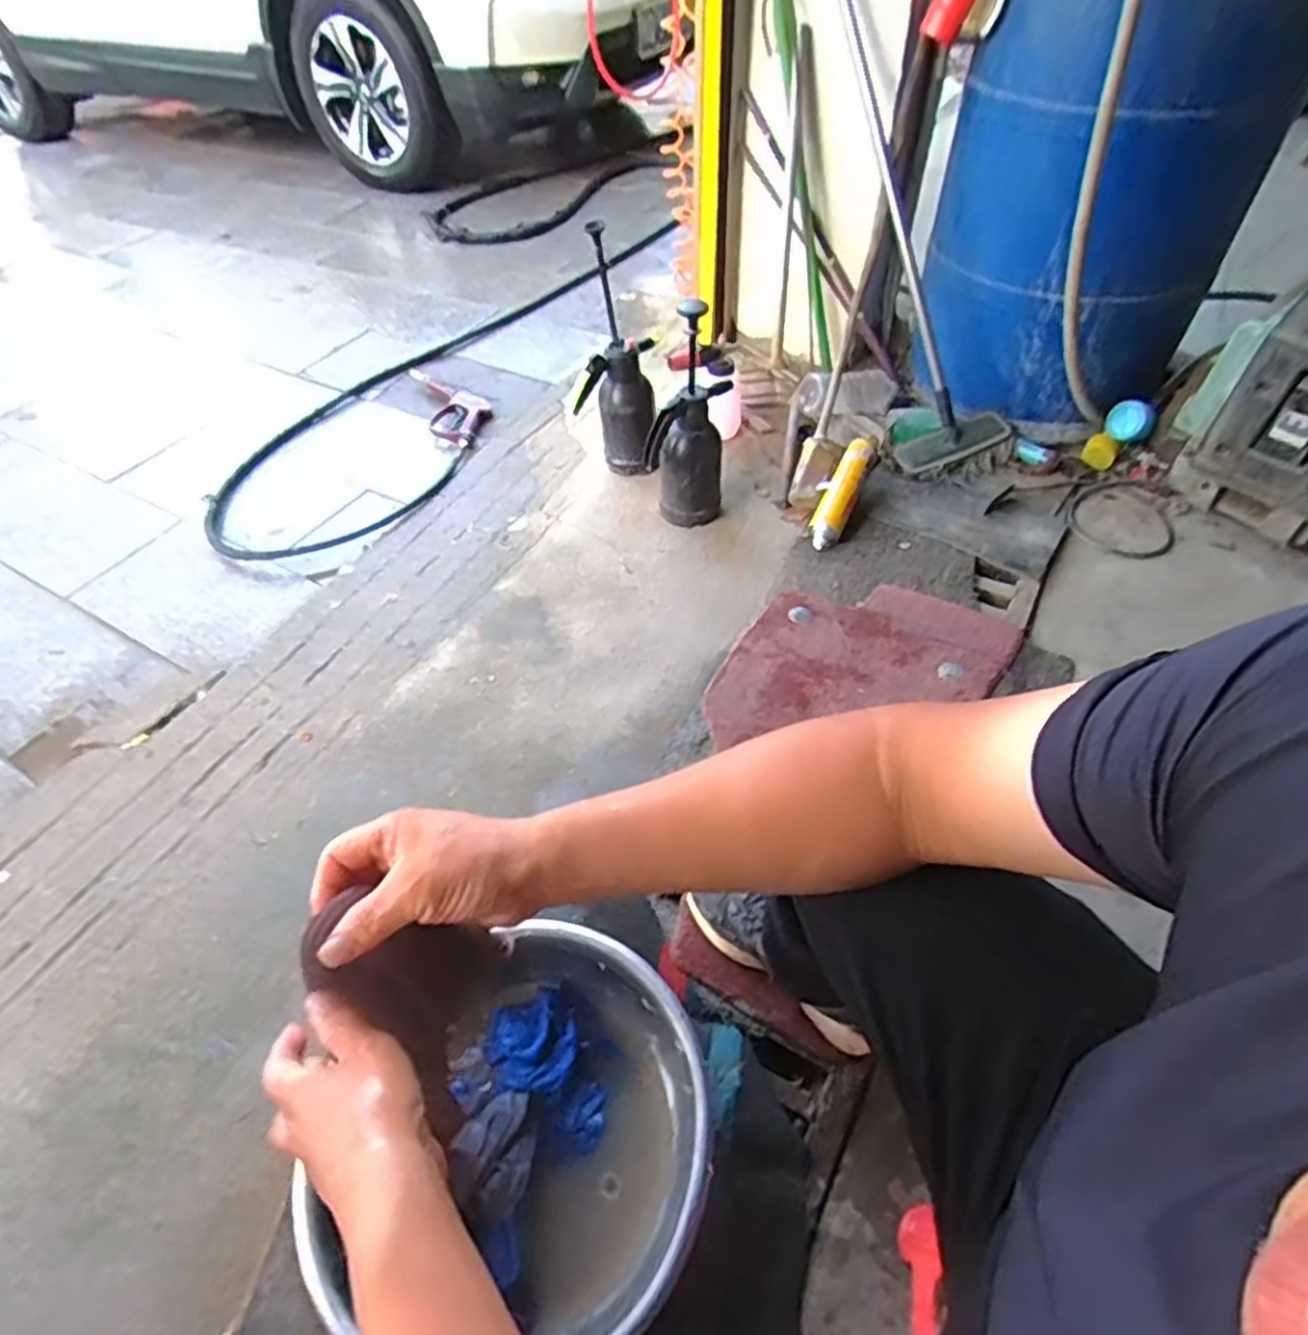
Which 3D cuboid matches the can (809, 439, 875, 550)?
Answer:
[{"bbox_3d":[0.383,-0.362,1.507,0.070,0.054,0.252,19,71,22],"label":"can"}]

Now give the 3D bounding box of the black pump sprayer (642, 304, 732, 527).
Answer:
[{"bbox_3d":[0.066,-0.493,1.460,0.170,0.424,0.139,-2,48,4],"label":"black pump sprayer"}]

